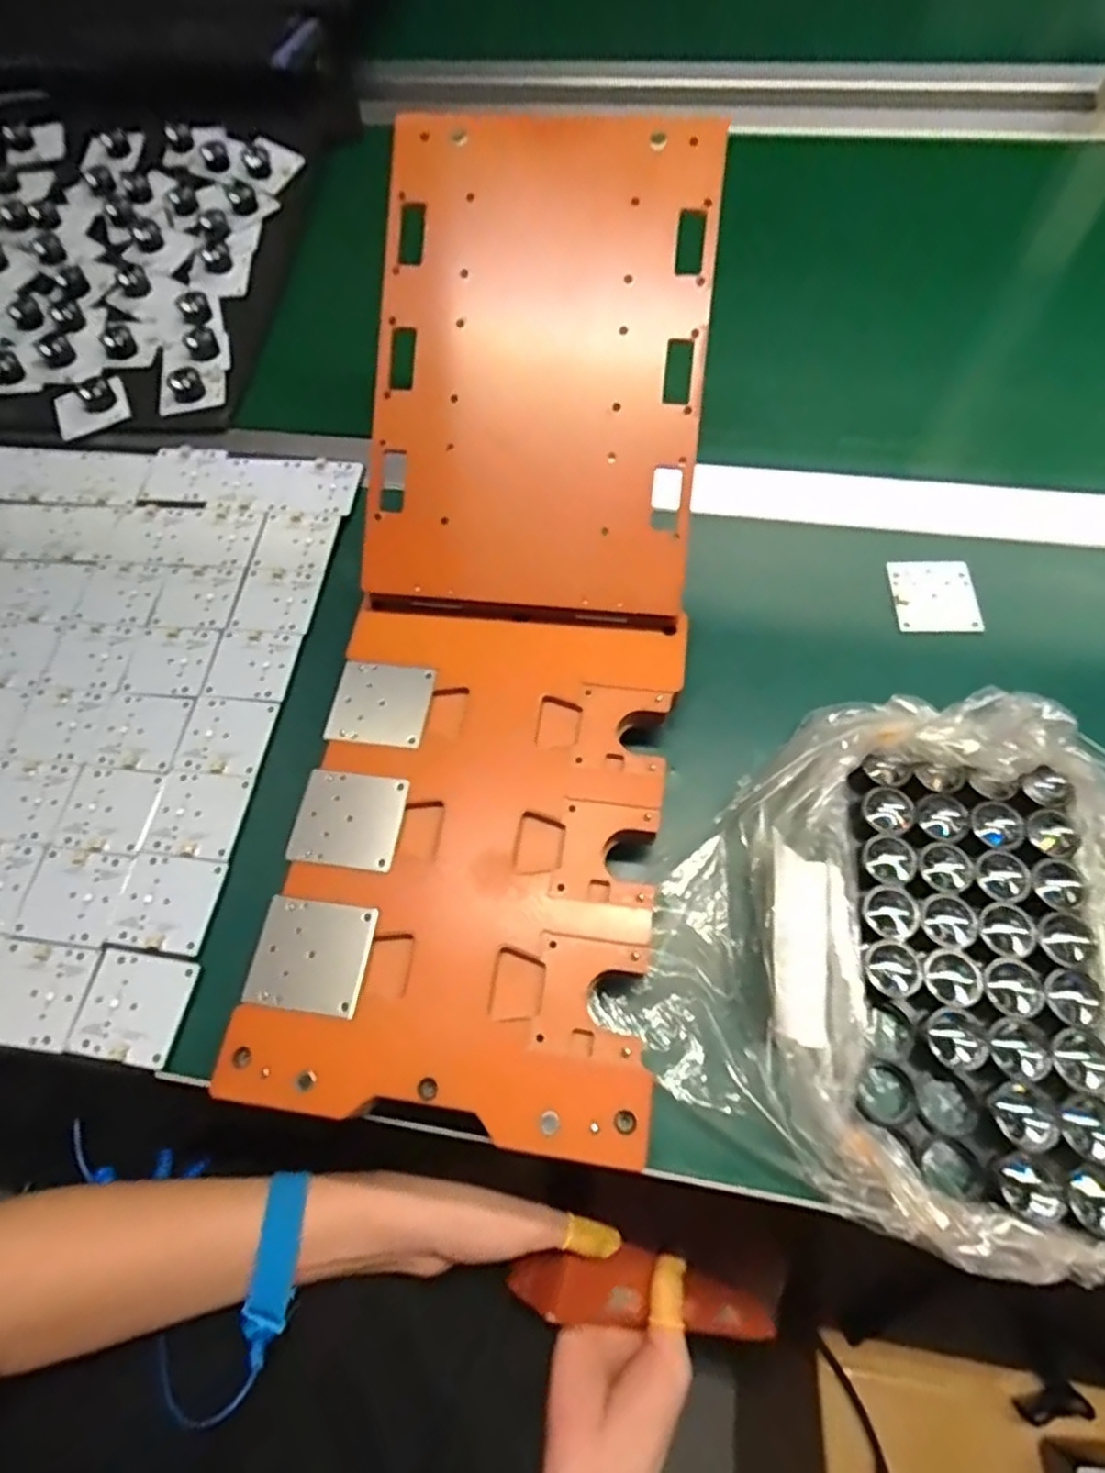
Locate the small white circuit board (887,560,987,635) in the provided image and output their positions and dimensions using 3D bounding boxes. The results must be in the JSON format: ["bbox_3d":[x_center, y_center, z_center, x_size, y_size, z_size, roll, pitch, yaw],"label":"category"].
[{"bbox_3d":[0.214,-0.079,0.393,0.046,0.006,0.045,0,64,3],"label":"small white circuit board"}]

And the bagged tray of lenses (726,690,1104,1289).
[{"bbox_3d":[0.163,0.087,0.292,0.170,0.046,0.220,5,65,6],"label":"bagged tray of lenses"}]

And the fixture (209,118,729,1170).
[{"bbox_3d":[-0.020,-0.062,0.325,0.160,0.064,0.430,7,81,7],"label":"fixture"}]

